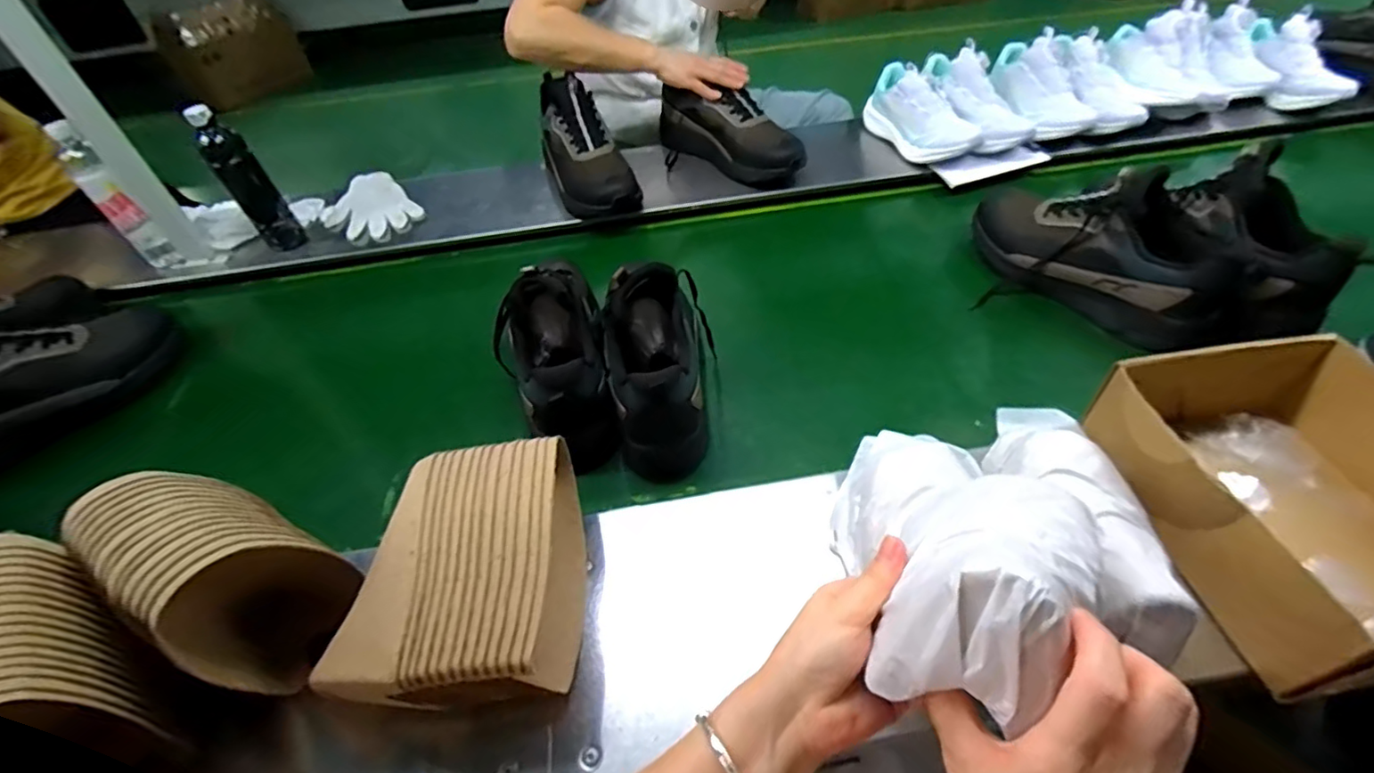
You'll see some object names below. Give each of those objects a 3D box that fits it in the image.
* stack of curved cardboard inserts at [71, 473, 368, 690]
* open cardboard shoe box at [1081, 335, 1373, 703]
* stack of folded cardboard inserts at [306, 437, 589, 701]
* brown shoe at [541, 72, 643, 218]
[{"bbox_3d":[-0.353,0.154,0.448,0.122,0.181,0.101,16,51,20],"label":"stack of curved cardboard inserts"},{"bbox_3d":[0.515,0.093,0.483,0.225,0.095,0.275,-9,47,-2],"label":"open cardboard shoe box"},{"bbox_3d":[-0.178,0.158,0.473,0.180,0.123,0.189,-9,47,-2],"label":"stack of folded cardboard inserts"},{"bbox_3d":[-0.177,-0.404,0.986,0.116,0.167,0.288,-20,48,-12],"label":"brown shoe"}]

